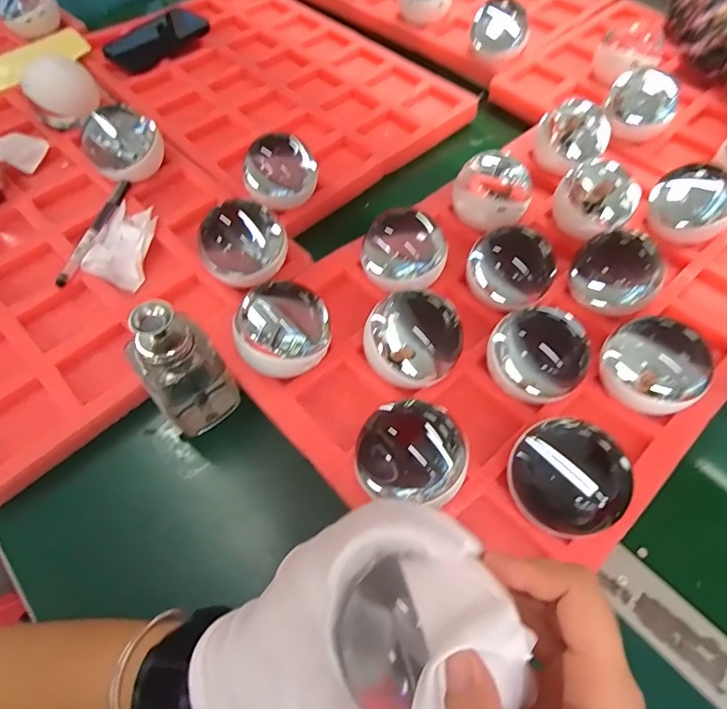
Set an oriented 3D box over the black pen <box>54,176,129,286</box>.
[{"bbox_3d":[-0.269,-0.124,0.493,0.014,0.016,0.138,9,58,6],"label":"black pen"}]

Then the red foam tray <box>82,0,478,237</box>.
[{"bbox_3d":[-0.131,-0.373,0.672,0.335,0.031,0.479,-37,65,-21],"label":"red foam tray"}]

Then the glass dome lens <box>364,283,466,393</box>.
[{"bbox_3d":[0.039,-0.012,0.390,0.077,0.069,0.077,0,58,0],"label":"glass dome lens"}]

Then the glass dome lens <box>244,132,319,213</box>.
[{"bbox_3d":[-0.085,-0.186,0.516,0.077,0.064,0.063,-12,59,-7],"label":"glass dome lens"}]

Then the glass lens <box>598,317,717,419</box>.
[{"bbox_3d":[0.229,0.011,0.394,0.088,0.056,0.076,-34,64,-19],"label":"glass lens"}]

